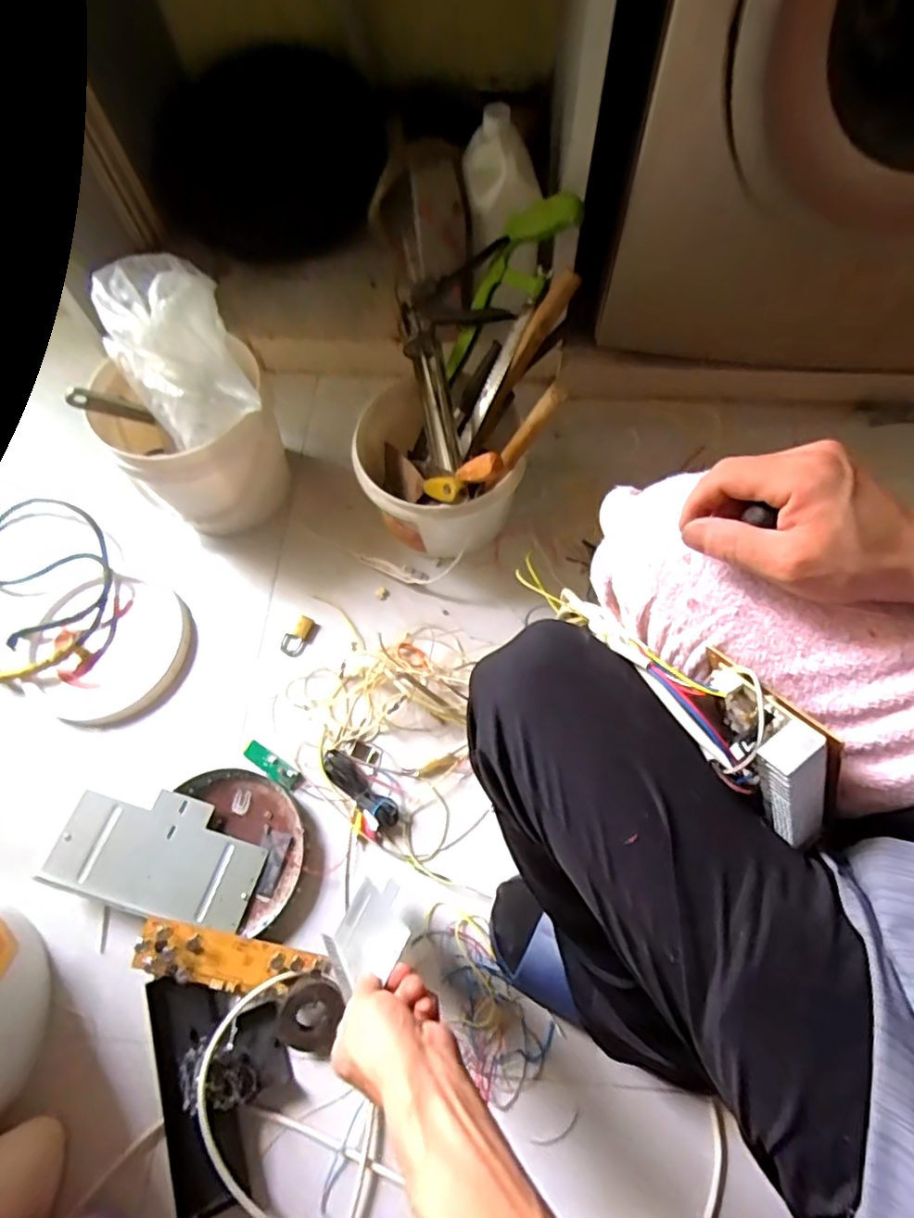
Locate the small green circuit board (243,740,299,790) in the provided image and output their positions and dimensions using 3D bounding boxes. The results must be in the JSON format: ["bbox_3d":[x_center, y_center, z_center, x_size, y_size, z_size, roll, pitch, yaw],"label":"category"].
[{"bbox_3d":[-0.239,0.199,0.757,0.078,0.006,0.025,33,71,15],"label":"small green circuit board"}]

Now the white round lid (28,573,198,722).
[{"bbox_3d":[-0.476,0.052,0.813,0.190,0.028,0.207,2,66,-5],"label":"white round lid"}]

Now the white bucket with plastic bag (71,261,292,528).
[{"bbox_3d":[-0.372,-0.282,0.791,0.210,0.274,0.286,-30,69,-11],"label":"white bucket with plastic bag"}]

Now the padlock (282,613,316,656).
[{"bbox_3d":[-0.226,0.037,0.834,0.033,0.014,0.060,27,69,13],"label":"padlock"}]

